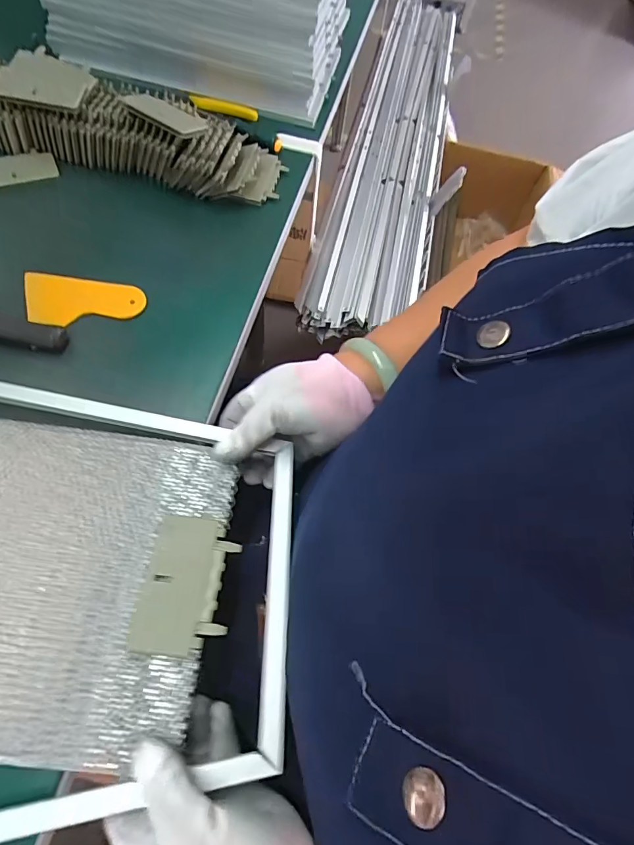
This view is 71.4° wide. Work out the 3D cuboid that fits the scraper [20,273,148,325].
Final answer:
[{"bbox_3d":[-0.216,-0.113,0.408,0.106,0.004,0.056,2,65,-10],"label":"scraper"}]

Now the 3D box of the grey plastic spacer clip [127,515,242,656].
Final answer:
[{"bbox_3d":[-0.085,0.104,0.290,0.056,0.006,0.084,7,62,-3],"label":"grey plastic spacer clip"}]

